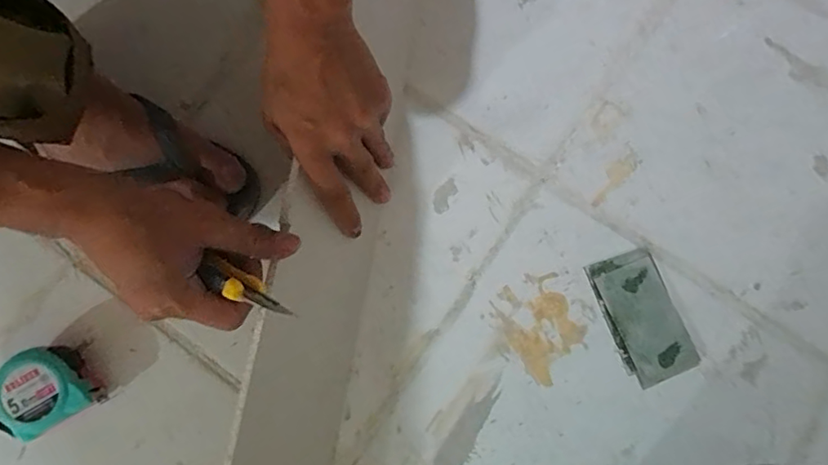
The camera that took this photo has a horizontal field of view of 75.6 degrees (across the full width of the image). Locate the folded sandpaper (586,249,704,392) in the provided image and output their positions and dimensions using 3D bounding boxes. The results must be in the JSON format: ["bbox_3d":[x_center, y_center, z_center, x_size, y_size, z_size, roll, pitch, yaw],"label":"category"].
[{"bbox_3d":[0.196,0.072,0.460,0.060,0.006,0.108,-19,80,-4],"label":"folded sandpaper"}]

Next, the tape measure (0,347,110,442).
[{"bbox_3d":[-0.350,0.158,0.430,0.186,0.037,0.061,-30,81,-6],"label":"tape measure"}]

